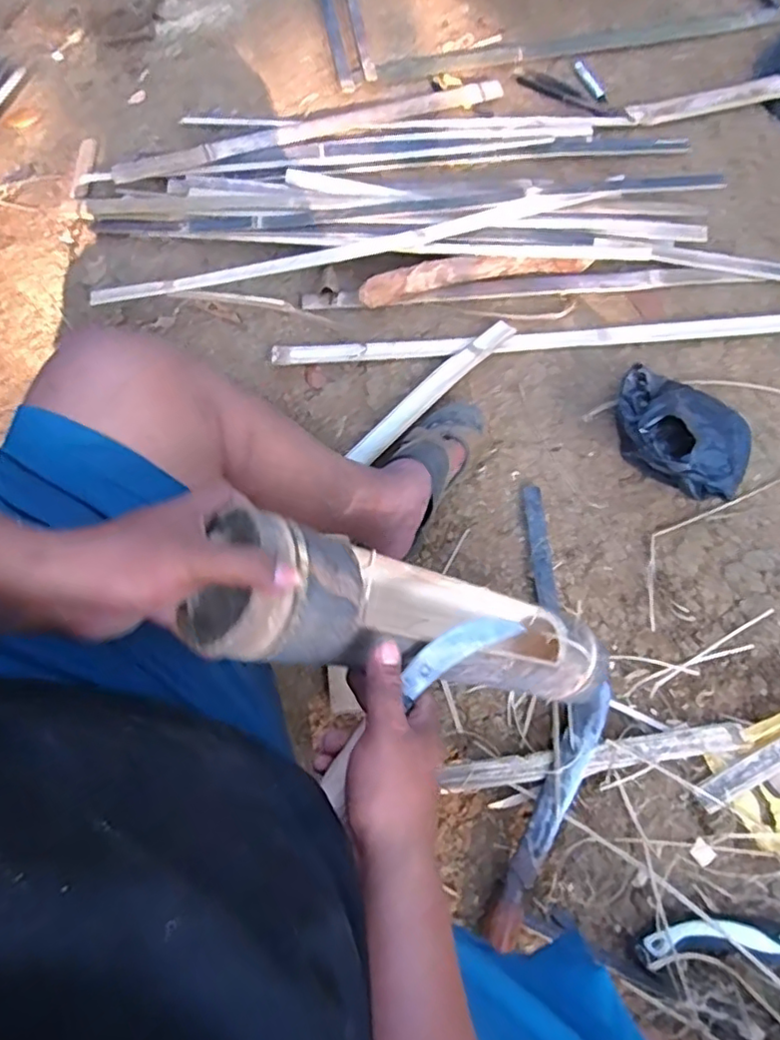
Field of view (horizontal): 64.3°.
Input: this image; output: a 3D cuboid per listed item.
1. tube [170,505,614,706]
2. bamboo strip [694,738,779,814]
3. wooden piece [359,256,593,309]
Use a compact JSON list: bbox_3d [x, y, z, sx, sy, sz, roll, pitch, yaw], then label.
[{"bbox_3d":[0.041,0.091,0.528,0.100,0.426,0.095,-25,61,32],"label":"tube"},{"bbox_3d":[0.426,0.285,0.715,0.165,0.012,0.030,-26,67,-9],"label":"bamboo strip"},{"bbox_3d":[0.138,-0.404,1.025,0.385,0.050,0.046,-13,66,-4],"label":"wooden piece"}]

